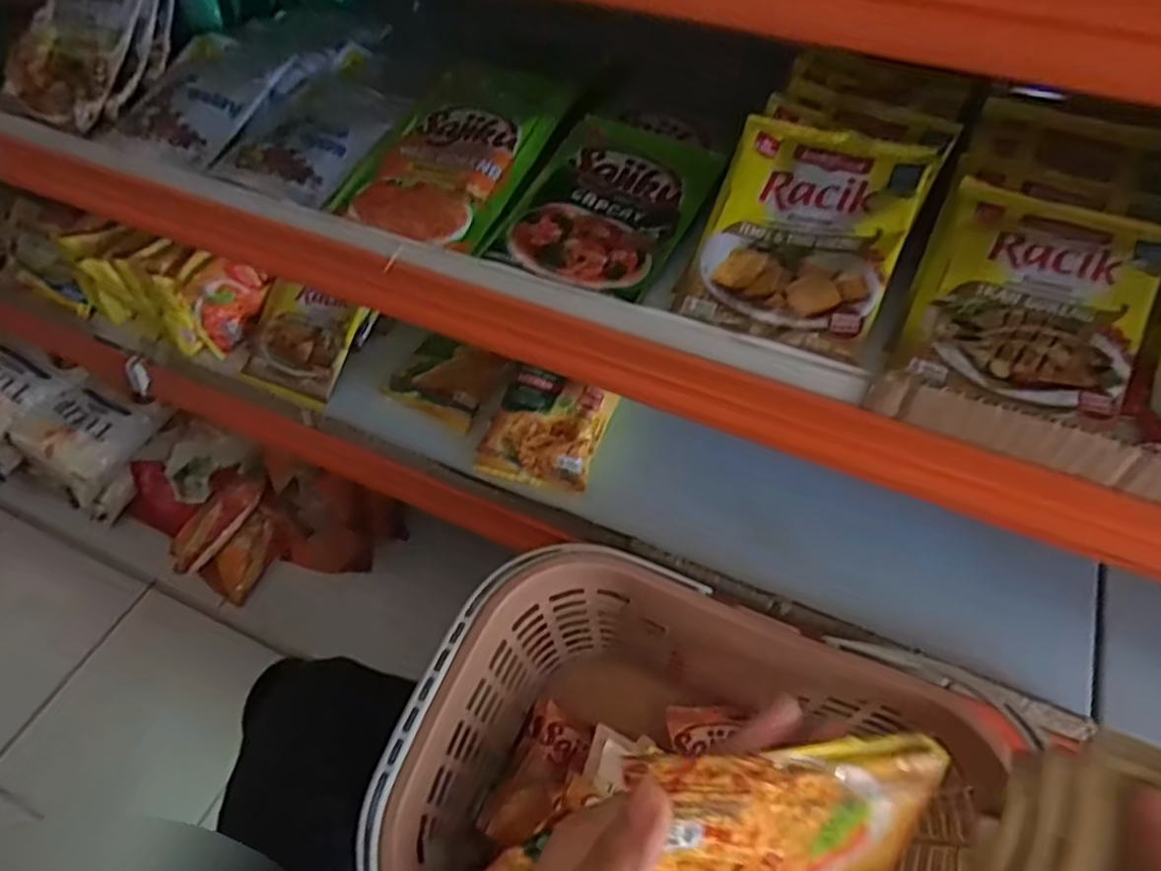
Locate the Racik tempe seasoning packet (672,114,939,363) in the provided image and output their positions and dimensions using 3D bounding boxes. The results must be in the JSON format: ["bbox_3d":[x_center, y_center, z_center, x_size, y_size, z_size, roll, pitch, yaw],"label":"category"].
[{"bbox_3d":[0.118,-0.108,0.382,0.097,0.008,0.126,20,77,16],"label":"Racik tempe seasoning packet"}]

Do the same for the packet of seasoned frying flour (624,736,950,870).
[{"bbox_3d":[0.063,0.161,0.250,0.098,0.136,0.015,-1,25,-10],"label":"packet of seasoned frying flour"}]

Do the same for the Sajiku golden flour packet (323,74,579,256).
[{"bbox_3d":[-0.078,-0.184,0.464,0.102,0.024,0.155,21,56,16],"label":"Sajiku golden flour packet"}]

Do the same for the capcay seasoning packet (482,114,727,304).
[{"bbox_3d":[0.018,-0.141,0.436,0.100,0.019,0.133,21,56,17],"label":"capcay seasoning packet"}]

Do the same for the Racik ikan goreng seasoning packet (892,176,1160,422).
[{"bbox_3d":[0.226,-0.070,0.361,0.102,0.007,0.127,23,72,17],"label":"Racik ikan goreng seasoning packet"}]

